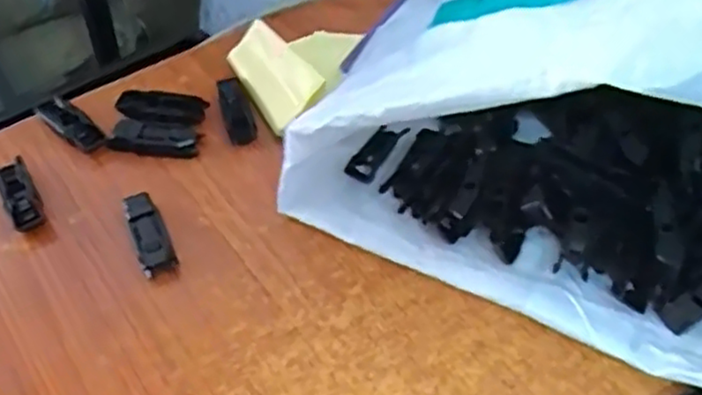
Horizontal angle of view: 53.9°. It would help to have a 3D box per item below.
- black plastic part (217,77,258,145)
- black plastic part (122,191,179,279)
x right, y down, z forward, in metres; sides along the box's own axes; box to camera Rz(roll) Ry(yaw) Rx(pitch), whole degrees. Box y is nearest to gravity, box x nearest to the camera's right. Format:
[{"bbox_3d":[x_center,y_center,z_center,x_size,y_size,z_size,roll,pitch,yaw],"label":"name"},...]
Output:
[{"bbox_3d":[-0.085,-0.065,0.508,0.019,0.009,0.058,-16,64,-10],"label":"black plastic part"},{"bbox_3d":[-0.128,0.022,0.439,0.021,0.014,0.062,-21,52,-14],"label":"black plastic part"}]

